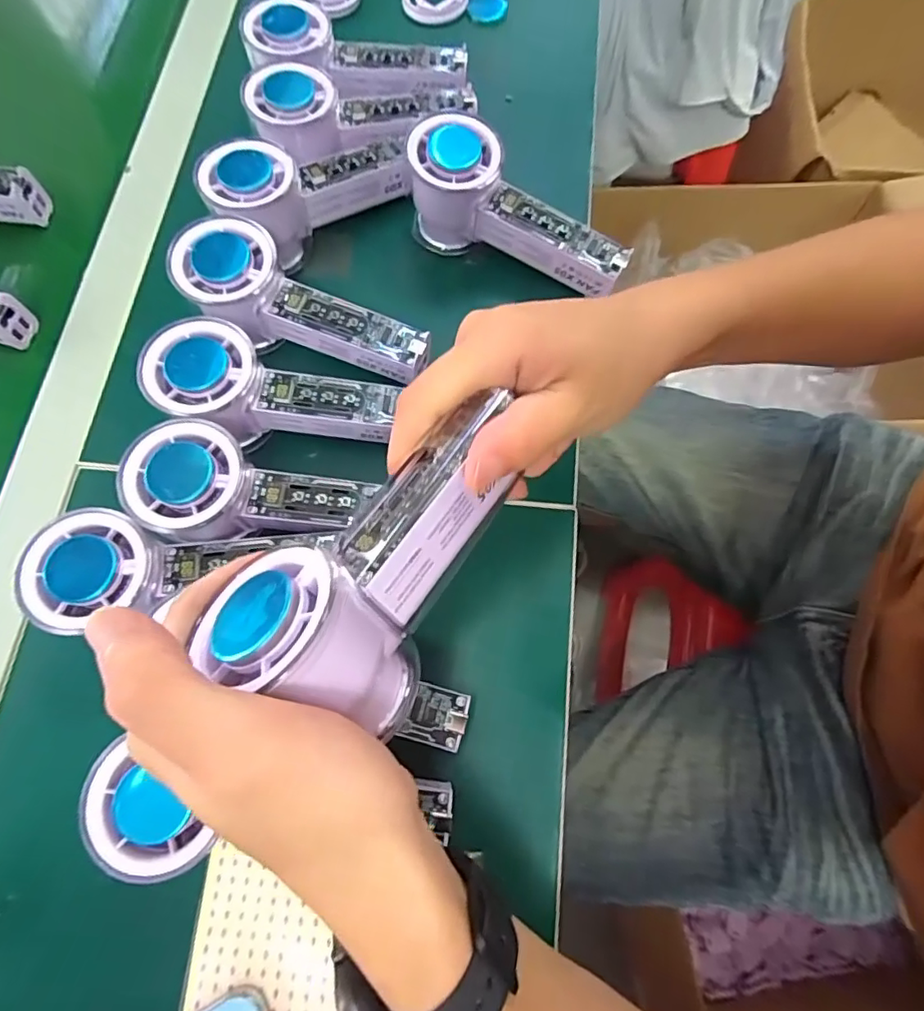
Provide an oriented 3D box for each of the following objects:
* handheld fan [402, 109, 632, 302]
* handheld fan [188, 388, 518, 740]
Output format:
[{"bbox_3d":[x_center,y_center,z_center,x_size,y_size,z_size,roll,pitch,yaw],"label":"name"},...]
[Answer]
[{"bbox_3d":[0.036,-0.181,0.343,0.142,0.058,0.055,20,74,9],"label":"handheld fan"},{"bbox_3d":[-0.028,0.005,0.194,0.064,0.047,0.125,23,73,8],"label":"handheld fan"}]

